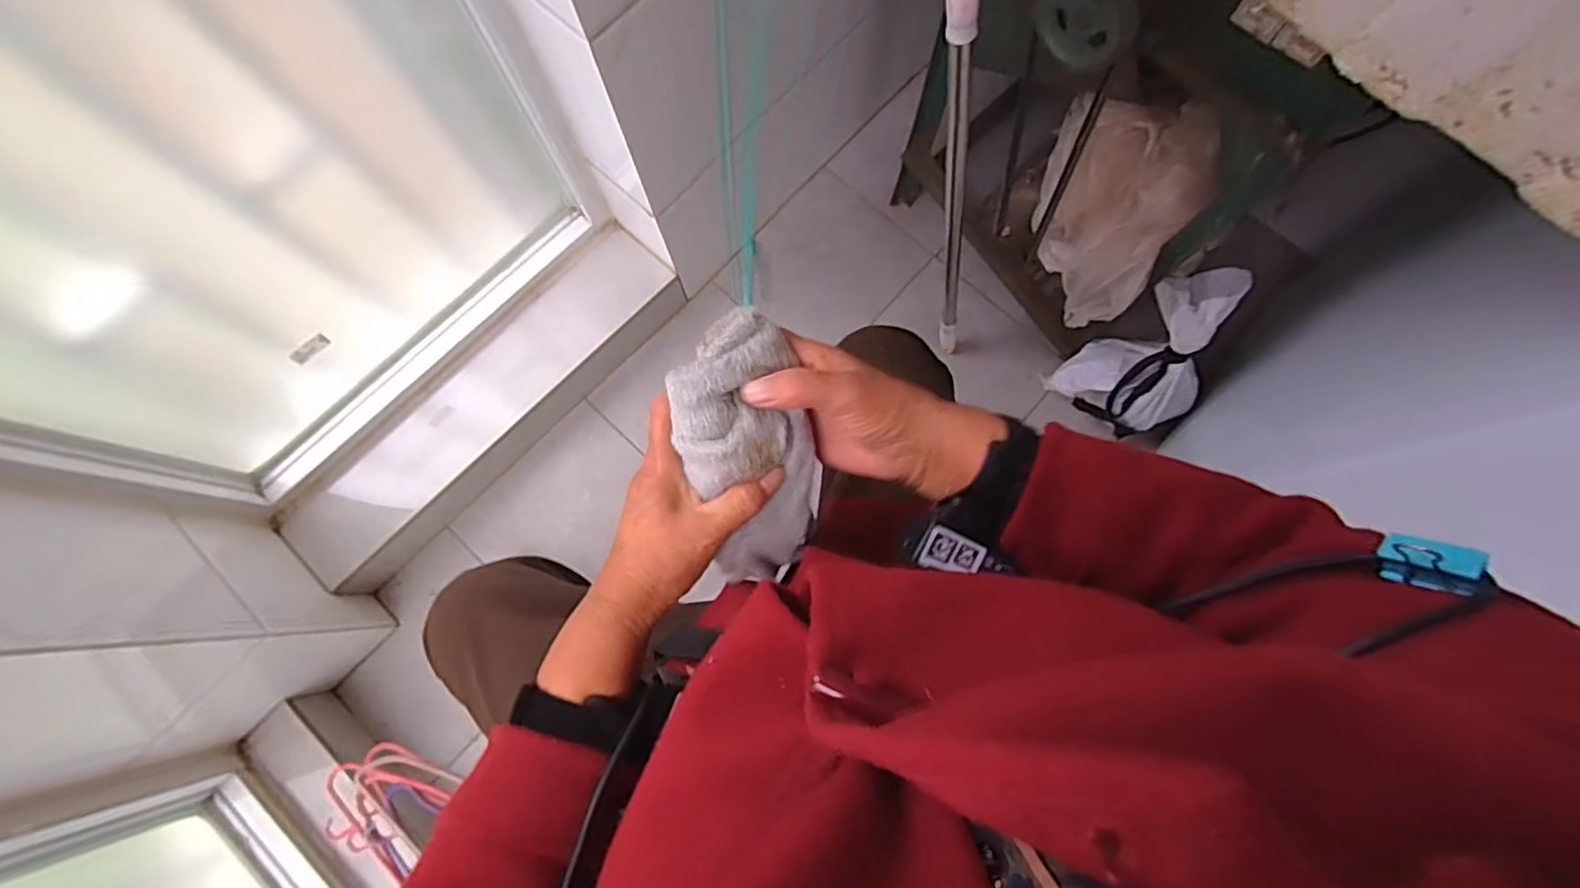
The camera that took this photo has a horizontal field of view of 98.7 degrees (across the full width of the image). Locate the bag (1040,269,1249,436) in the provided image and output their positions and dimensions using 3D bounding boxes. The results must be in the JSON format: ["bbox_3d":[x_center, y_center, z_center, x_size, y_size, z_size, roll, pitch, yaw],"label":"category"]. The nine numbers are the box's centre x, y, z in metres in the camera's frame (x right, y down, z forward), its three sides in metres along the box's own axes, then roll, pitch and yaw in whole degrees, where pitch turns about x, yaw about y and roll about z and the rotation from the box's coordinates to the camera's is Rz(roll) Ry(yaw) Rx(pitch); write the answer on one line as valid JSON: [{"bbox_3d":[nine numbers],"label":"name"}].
[{"bbox_3d":[0.521,-0.114,0.974,0.187,0.236,0.171,-32,79,-7],"label":"bag"}]

